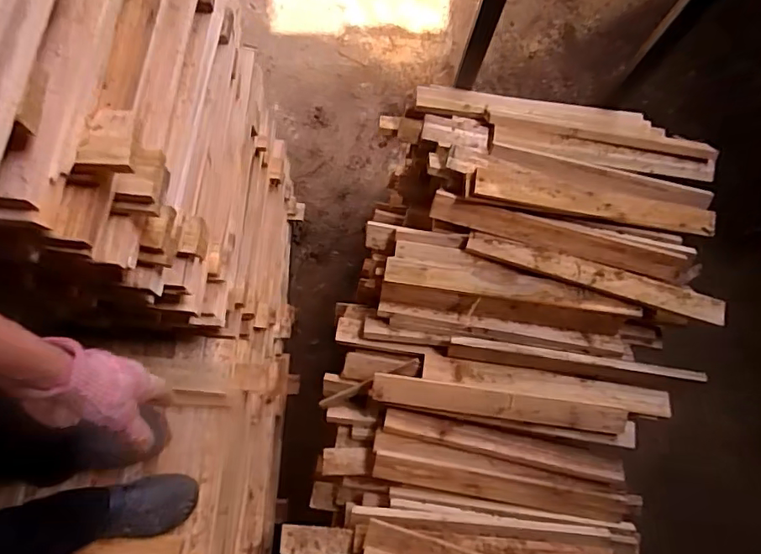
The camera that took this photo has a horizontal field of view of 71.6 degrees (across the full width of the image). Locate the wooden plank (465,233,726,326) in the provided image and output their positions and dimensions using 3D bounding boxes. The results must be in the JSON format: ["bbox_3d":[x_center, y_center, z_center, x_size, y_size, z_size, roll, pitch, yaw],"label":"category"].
[{"bbox_3d":[0.412,-0.005,1.031,0.490,0.018,0.053,17,81,8],"label":"wooden plank"}]

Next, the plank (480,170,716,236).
[{"bbox_3d":[0.418,-0.148,1.028,0.492,0.023,0.067,9,71,-7],"label":"plank"}]

